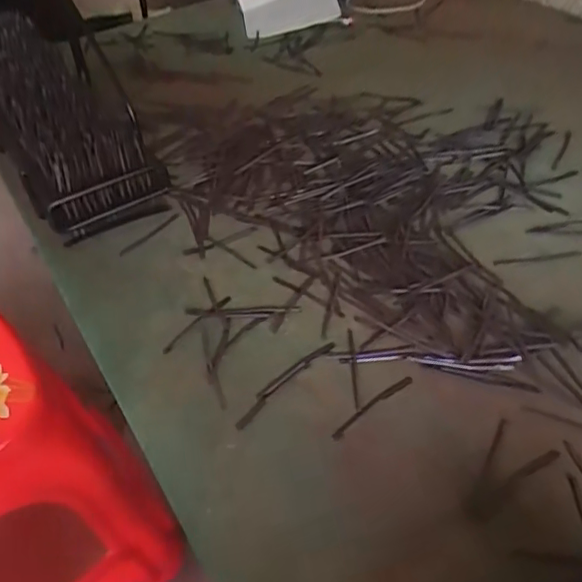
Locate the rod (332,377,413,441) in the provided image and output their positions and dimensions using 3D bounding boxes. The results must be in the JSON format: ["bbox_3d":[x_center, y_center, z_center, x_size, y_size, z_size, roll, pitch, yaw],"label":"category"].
[{"bbox_3d":[0.073,0.102,0.519,0.091,0.004,0.009,-32,52,-22],"label":"rod"}]

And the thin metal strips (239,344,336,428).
[{"bbox_3d":[-0.006,0.084,0.542,0.120,0.005,0.014,-36,54,-25],"label":"thin metal strips"}]

